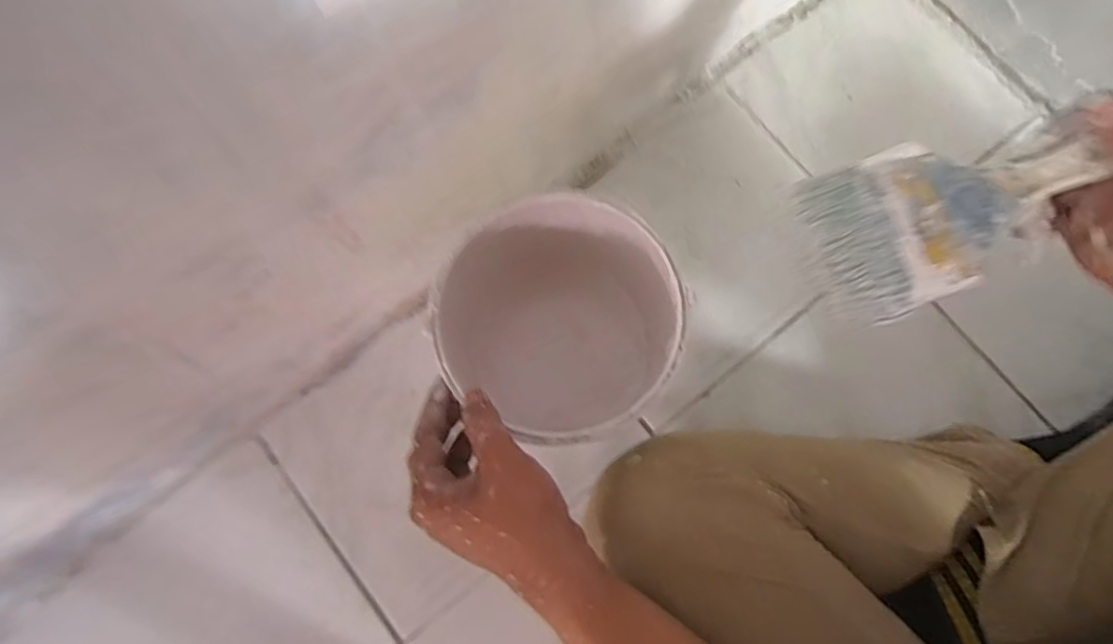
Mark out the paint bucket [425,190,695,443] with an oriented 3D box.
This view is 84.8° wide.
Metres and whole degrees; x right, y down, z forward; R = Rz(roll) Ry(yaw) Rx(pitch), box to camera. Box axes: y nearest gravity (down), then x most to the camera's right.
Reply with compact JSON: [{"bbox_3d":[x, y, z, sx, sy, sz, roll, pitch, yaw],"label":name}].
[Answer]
[{"bbox_3d":[-0.001,0.003,0.525,0.185,0.189,0.188,0,79,1],"label":"paint bucket"}]

